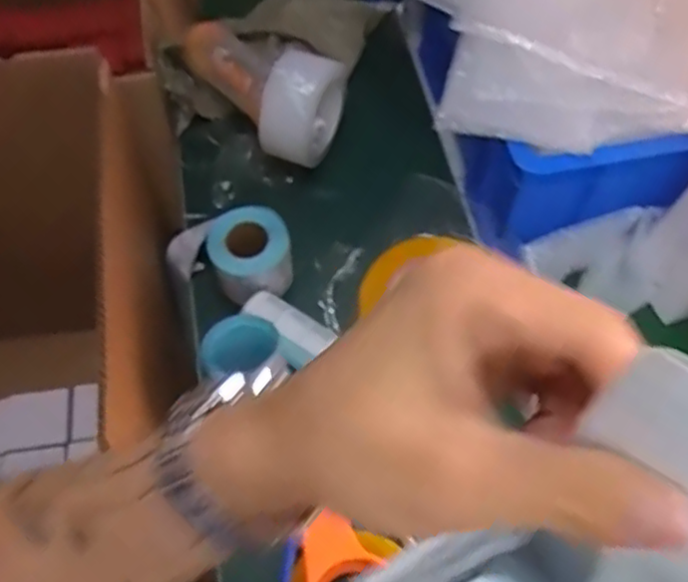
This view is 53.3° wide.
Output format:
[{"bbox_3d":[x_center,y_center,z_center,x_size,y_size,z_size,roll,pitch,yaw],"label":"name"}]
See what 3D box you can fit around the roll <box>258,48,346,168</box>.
[{"bbox_3d":[-0.042,-0.192,0.717,0.065,0.101,0.092,18,63,10],"label":"roll"}]

